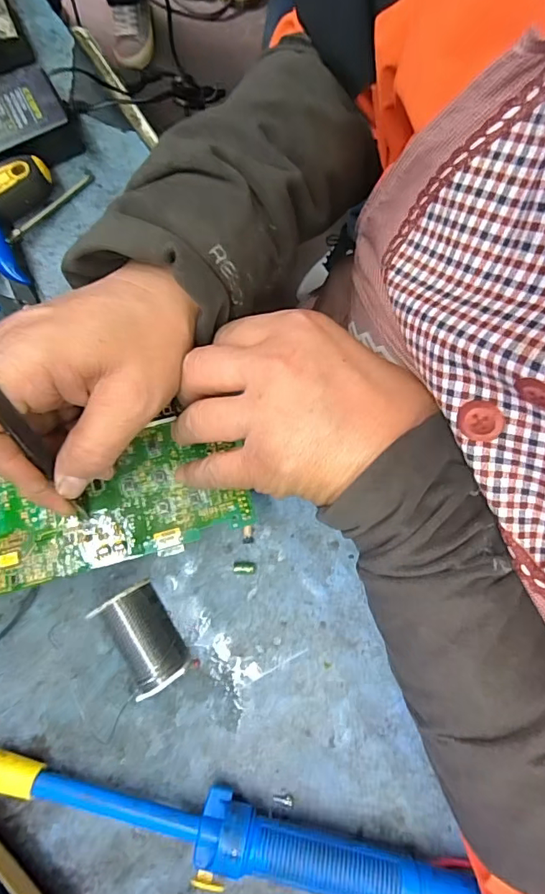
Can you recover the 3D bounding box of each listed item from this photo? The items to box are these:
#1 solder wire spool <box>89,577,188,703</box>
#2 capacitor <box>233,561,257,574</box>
[{"bbox_3d":[-0.079,0.119,0.303,0.035,0.041,0.061,-29,80,-5],"label":"solder wire spool"},{"bbox_3d":[-0.019,0.081,0.327,0.016,0.007,0.008,3,79,1],"label":"capacitor"}]

